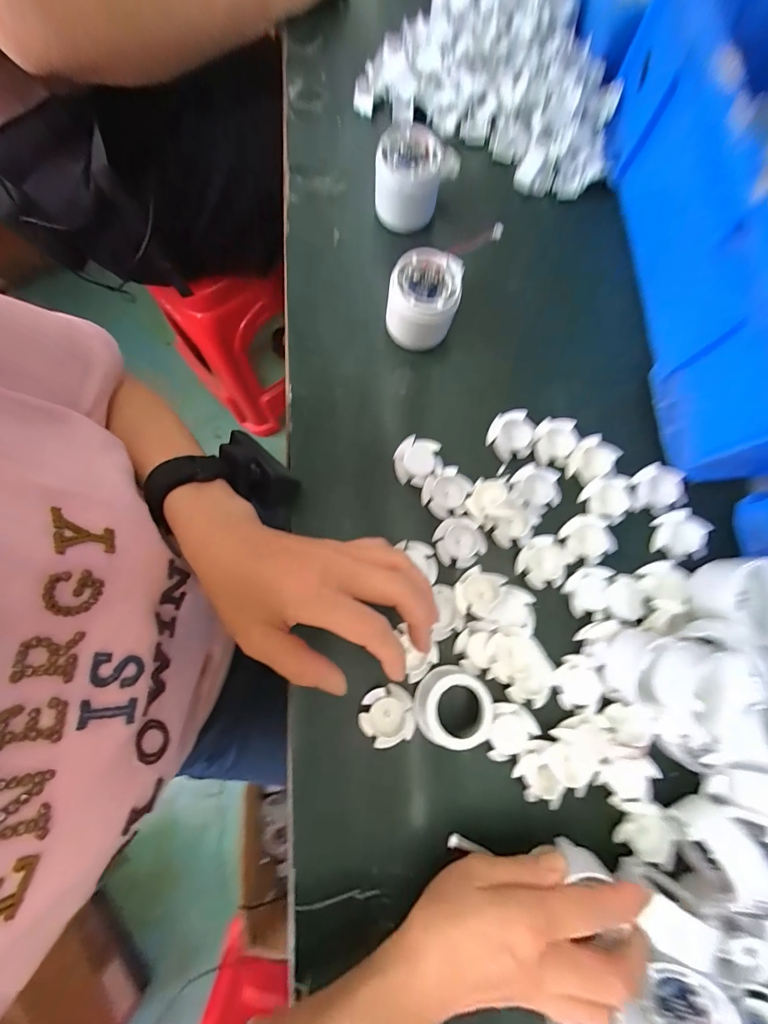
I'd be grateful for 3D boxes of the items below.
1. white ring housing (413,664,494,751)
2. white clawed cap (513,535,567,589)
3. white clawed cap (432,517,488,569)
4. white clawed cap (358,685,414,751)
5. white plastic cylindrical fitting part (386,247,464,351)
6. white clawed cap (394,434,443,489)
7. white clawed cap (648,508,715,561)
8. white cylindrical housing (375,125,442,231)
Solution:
[{"bbox_3d":[0.053,0.144,0.279,0.060,0.026,0.054,-4,80,-1],"label":"white ring housing"},{"bbox_3d":[0.132,0.043,0.317,0.042,0.010,0.039,0,80,-1],"label":"white clawed cap"},{"bbox_3d":[0.062,0.025,0.317,0.040,0.010,0.040,0,80,-1],"label":"white clawed cap"},{"bbox_3d":[0.002,0.153,0.288,0.040,0.012,0.039,0,80,-1],"label":"white clawed cap"},{"bbox_3d":[0.035,-0.178,0.337,0.055,0.068,0.058,0,80,-1],"label":"white plastic cylindrical fitting part"},{"bbox_3d":[0.029,-0.042,0.328,0.039,0.017,0.040,0,80,-1],"label":"white clawed cap"},{"bbox_3d":[0.253,0.020,0.330,0.039,0.017,0.041,0,80,-1],"label":"white clawed cap"},{"bbox_3d":[0.021,-0.314,0.360,0.064,0.059,0.066,0,80,-1],"label":"white cylindrical housing"}]

